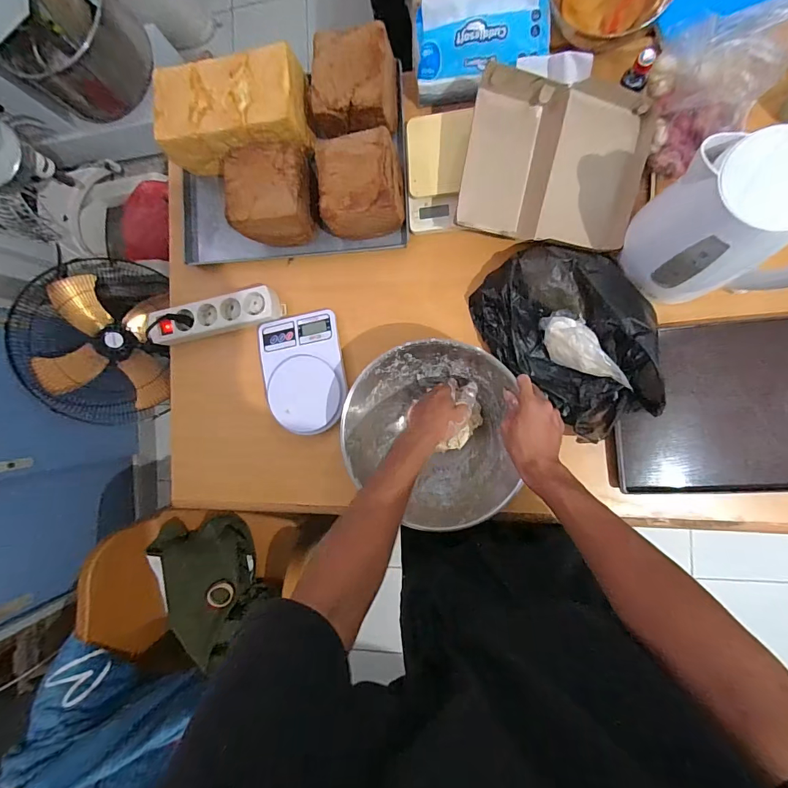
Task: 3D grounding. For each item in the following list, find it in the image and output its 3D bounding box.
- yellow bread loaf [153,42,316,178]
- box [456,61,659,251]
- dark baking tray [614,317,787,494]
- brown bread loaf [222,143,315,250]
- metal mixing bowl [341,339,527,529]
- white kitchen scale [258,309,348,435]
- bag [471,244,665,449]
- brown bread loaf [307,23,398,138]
[{"bbox_3d":[-0.251,-0.438,0.632,0.233,0.084,0.133,-5,90,10],"label":"yellow bread loaf"},{"bbox_3d":[0.227,-0.325,0.574,0.252,0.084,0.201,7,92,9],"label":"box"},{"bbox_3d":[0.508,0.019,0.568,0.359,0.041,0.242,-4,90,10],"label":"dark baking tray"},{"bbox_3d":[-0.186,-0.298,0.609,0.113,0.078,0.129,-3,90,10],"label":"brown bread loaf"},{"bbox_3d":[0.051,0.061,0.600,0.227,0.101,0.260,-2,90,10],"label":"metal mixing bowl"},{"bbox_3d":[-0.150,-0.035,0.672,0.136,0.043,0.195,-11,89,9],"label":"white kitchen scale"},{"bbox_3d":[0.257,-0.080,0.566,0.213,0.103,0.290,-27,86,9],"label":"bag"},{"bbox_3d":[-0.064,-0.448,0.591,0.127,0.079,0.127,0,91,10],"label":"brown bread loaf"}]

